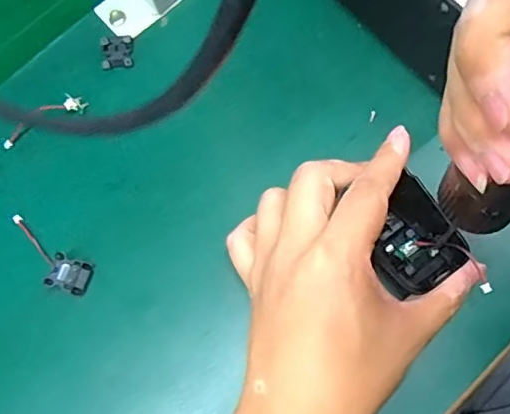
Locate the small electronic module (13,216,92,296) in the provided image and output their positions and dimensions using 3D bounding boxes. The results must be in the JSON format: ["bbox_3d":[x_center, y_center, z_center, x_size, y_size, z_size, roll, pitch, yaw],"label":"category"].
[{"bbox_3d":[-0.130,0.030,0.344,0.068,0.012,0.022,31,78,13],"label":"small electronic module"}]

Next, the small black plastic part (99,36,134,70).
[{"bbox_3d":[-0.096,-0.108,0.387,0.021,0.007,0.022,-5,72,3],"label":"small black plastic part"}]

